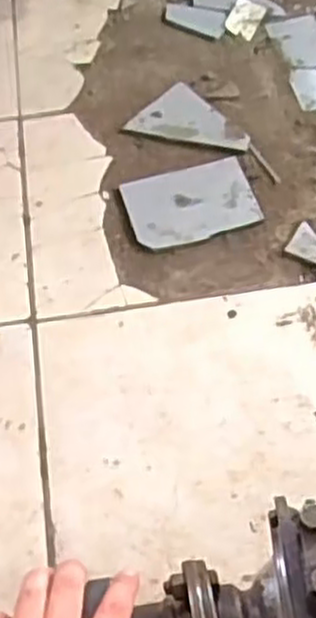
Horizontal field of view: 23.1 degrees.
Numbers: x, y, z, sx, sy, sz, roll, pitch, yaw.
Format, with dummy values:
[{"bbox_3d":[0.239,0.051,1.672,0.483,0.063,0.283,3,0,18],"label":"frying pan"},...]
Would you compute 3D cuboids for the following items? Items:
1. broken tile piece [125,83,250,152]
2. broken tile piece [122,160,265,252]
[{"bbox_3d":[0.055,-0.307,1.220,0.187,0.009,0.108,12,63,7],"label":"broken tile piece"},{"bbox_3d":[0.048,-0.158,1.141,0.182,0.010,0.129,-16,64,-8],"label":"broken tile piece"}]

